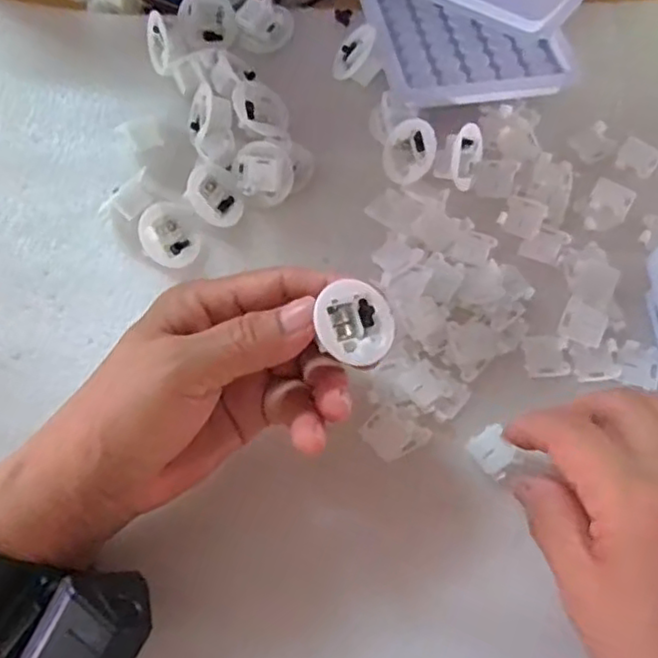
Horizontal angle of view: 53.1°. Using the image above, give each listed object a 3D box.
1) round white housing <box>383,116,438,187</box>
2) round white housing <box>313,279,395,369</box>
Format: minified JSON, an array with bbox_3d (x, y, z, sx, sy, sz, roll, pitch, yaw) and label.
[{"bbox_3d":[0.041,-0.091,0.337,0.033,0.005,0.032,-6,81,45],"label":"round white housing"},{"bbox_3d":[0.009,-0.001,0.252,0.029,0.012,0.033,24,63,-16],"label":"round white housing"}]

